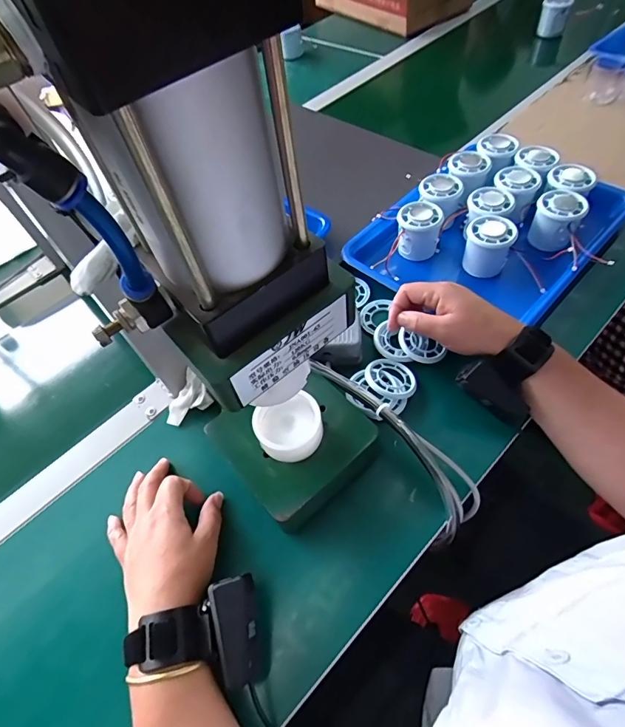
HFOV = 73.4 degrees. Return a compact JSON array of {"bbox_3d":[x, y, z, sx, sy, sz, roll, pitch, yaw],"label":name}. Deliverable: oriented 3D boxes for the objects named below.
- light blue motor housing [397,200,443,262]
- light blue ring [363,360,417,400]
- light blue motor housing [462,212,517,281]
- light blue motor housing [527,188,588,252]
[{"bbox_3d":[0.138,-0.175,0.549,0.055,0.050,0.057,4,57,6],"label":"light blue motor housing"},{"bbox_3d":[0.085,0.016,0.453,0.056,0.006,0.051,6,46,-6],"label":"light blue ring"},{"bbox_3d":[0.217,-0.146,0.523,0.052,0.057,0.058,16,59,14],"label":"light blue motor housing"},{"bbox_3d":[0.309,-0.183,0.537,0.052,0.054,0.060,22,60,17],"label":"light blue motor housing"}]

